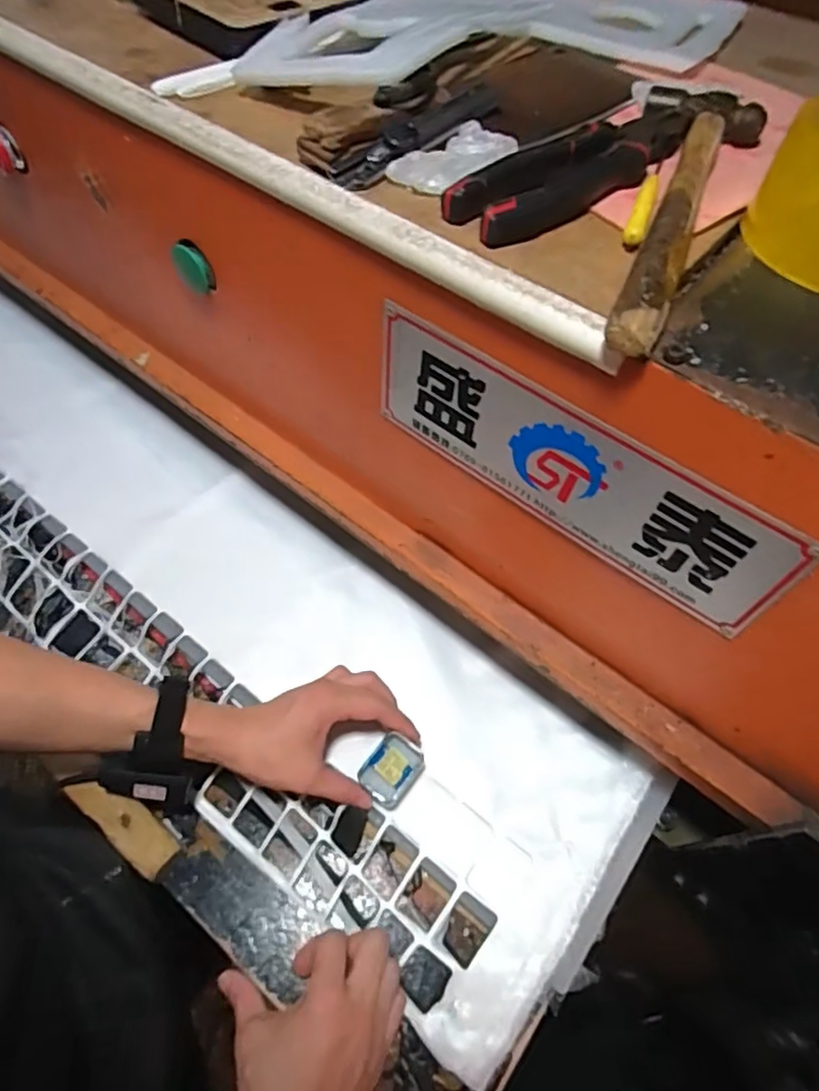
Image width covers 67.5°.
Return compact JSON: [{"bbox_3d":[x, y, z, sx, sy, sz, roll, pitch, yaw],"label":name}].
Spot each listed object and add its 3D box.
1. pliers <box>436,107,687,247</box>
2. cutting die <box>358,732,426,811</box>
[{"bbox_3d":[0.105,-0.229,0.370,0.191,0.022,0.049,-33,63,-22],"label":"pliers"},{"bbox_3d":[-0.016,0.191,0.515,0.044,0.012,0.056,36,82,8],"label":"cutting die"}]

